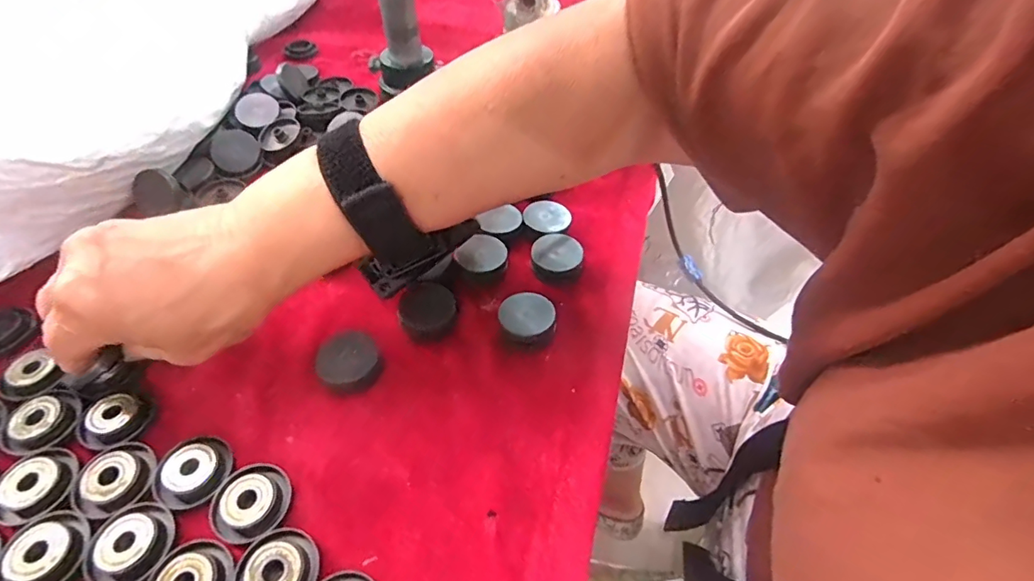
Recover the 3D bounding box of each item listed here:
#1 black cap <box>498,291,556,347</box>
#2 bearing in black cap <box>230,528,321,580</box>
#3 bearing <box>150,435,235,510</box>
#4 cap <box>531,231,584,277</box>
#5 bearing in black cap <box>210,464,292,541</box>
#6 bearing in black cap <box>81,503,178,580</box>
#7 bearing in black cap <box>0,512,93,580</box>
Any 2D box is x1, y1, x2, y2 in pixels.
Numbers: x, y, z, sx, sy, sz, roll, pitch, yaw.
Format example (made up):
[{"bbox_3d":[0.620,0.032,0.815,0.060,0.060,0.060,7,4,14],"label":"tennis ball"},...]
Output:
[{"bbox_3d":[0.006,0.017,0.283,0.032,0.015,0.034,1,50,-1],"label":"black cap"},{"bbox_3d":[-0.099,0.115,0.201,0.033,0.005,0.031,1,50,-1],"label":"bearing in black cap"},{"bbox_3d":[-0.149,0.083,0.225,0.032,0.006,0.031,1,50,-1],"label":"bearing"},{"bbox_3d":[0.026,-0.020,0.314,0.032,0.012,0.033,1,50,-1],"label":"cap"},{"bbox_3d":[-0.119,0.094,0.218,0.031,0.007,0.030,1,50,-1],"label":"bearing in black cap"},{"bbox_3d":[-0.163,0.107,0.207,0.032,0.006,0.029,-19,53,-18],"label":"bearing in black cap"},{"bbox_3d":[-0.197,0.110,0.203,0.034,0.006,0.029,-31,58,-25],"label":"bearing in black cap"}]

